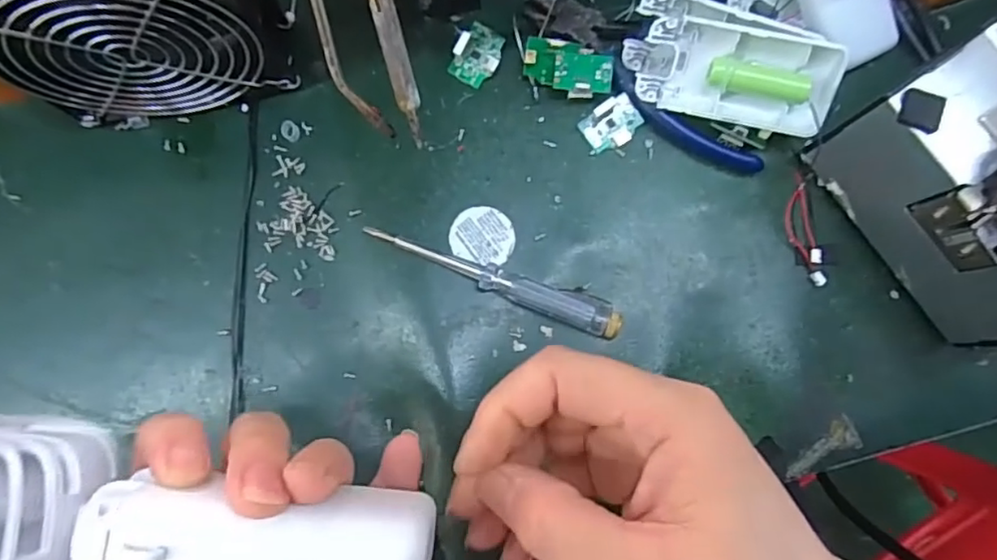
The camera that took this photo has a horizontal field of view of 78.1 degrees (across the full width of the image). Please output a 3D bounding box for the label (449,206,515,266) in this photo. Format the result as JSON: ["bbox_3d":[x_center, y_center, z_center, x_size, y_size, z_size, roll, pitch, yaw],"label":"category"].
[{"bbox_3d":[-0.008,-0.024,0.327,0.034,0.004,0.031,0,83,0],"label":"label"}]

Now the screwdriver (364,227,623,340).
[{"bbox_3d":[-0.002,0.000,0.319,0.136,0.012,0.017,20,83,2],"label":"screwdriver"}]

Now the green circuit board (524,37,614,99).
[{"bbox_3d":[0.037,-0.112,0.326,0.047,0.010,0.027,8,96,11],"label":"green circuit board"}]

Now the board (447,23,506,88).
[{"bbox_3d":[-0.011,-0.121,0.330,0.022,0.012,0.030,30,97,-1],"label":"board"}]

